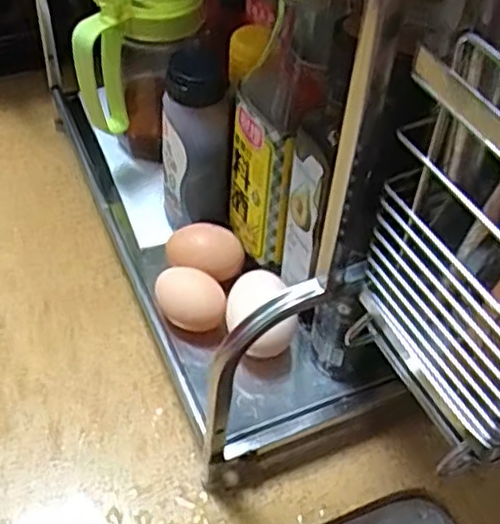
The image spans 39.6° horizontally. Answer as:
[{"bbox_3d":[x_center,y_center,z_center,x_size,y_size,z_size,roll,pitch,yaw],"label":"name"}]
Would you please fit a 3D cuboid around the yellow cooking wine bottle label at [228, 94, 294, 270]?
[{"bbox_3d":[0.005,-0.048,0.466,0.013,0.113,0.054,-22,55,-21],"label":"yellow cooking wine bottle label"}]

